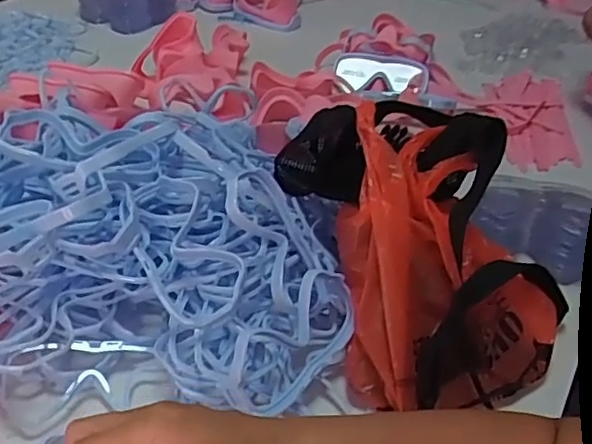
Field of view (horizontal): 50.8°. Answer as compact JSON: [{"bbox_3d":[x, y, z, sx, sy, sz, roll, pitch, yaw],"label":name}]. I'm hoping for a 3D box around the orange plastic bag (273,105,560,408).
[{"bbox_3d":[0.109,0.010,0.588,0.175,0.166,0.270,-9,40,-17],"label":"orange plastic bag"}]

